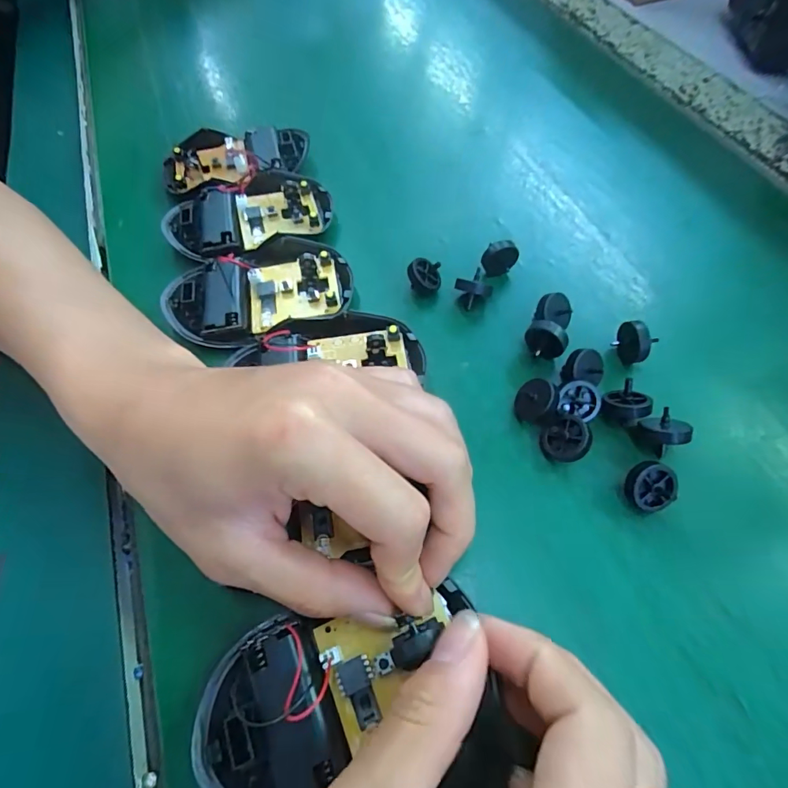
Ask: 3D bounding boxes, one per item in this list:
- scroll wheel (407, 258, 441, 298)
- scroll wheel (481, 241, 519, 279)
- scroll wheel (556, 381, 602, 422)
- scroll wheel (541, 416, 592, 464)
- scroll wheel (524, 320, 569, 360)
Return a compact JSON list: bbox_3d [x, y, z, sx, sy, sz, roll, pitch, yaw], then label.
[{"bbox_3d":[0.016,-0.061,0.236,0.017,0.019,0.015,2,62,5],"label":"scroll wheel"},{"bbox_3d":[0.057,-0.073,0.238,0.019,0.024,0.004,-1,61,3],"label":"scroll wheel"},{"bbox_3d":[0.082,0.003,0.196,0.018,0.011,0.017,13,105,-1],"label":"scroll wheel"},{"bbox_3d":[0.073,0.020,0.188,0.020,0.007,0.020,-16,64,37],"label":"scroll wheel"},{"bbox_3d":[0.072,-0.025,0.207,0.020,0.018,0.011,2,62,2],"label":"scroll wheel"}]

